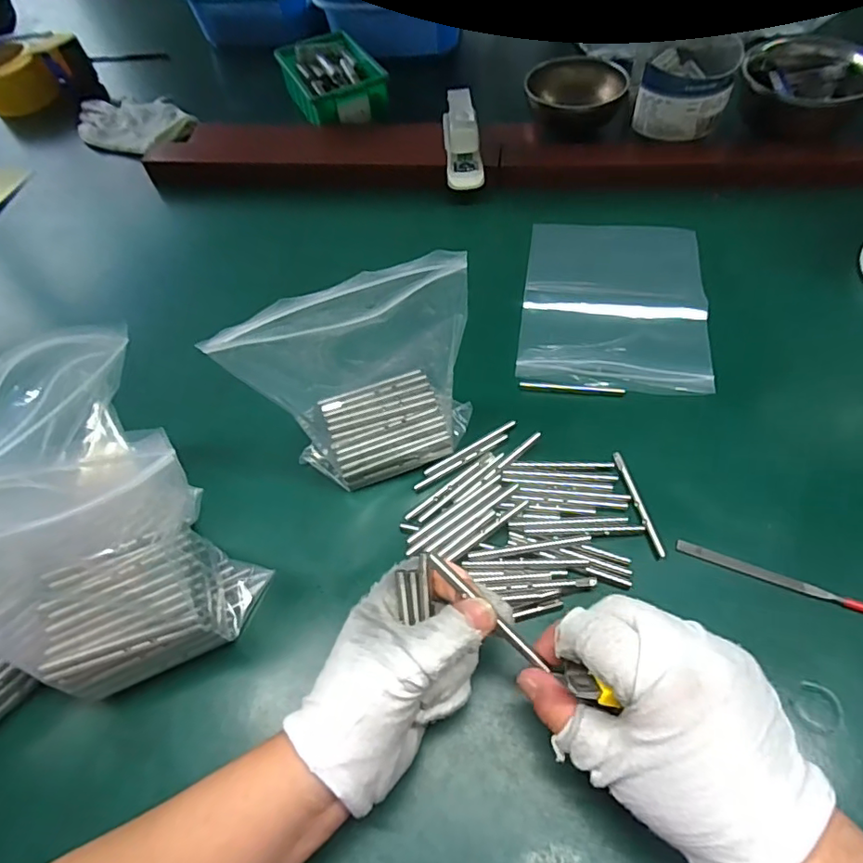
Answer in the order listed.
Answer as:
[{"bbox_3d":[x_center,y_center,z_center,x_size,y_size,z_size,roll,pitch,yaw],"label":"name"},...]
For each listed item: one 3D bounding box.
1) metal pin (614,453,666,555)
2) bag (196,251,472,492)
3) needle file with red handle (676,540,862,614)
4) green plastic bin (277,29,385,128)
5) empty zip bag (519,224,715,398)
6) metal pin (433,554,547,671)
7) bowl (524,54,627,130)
[{"bbox_3d":[0.138,0.047,0.370,0.006,0.004,0.077,-12,57,-3],"label":"metal pin"},{"bbox_3d":[-0.045,-0.035,0.350,0.142,0.152,0.071,-17,58,-6],"label":"bag"},{"bbox_3d":[0.230,0.095,0.331,0.158,0.006,0.008,18,61,16],"label":"needle file with red handle"},{"bbox_3d":[-0.120,-0.423,0.663,0.104,0.041,0.137,-22,58,-9],"label":"green plastic bin"},{"bbox_3d":[0.157,-0.119,0.478,0.147,0.005,0.202,7,58,9],"label":"empty zip bag"},{"bbox_3d":[0.028,0.088,0.271,0.074,0.004,0.005,44,70,12],"label":"metal pin"},{"bbox_3d":[0.160,-0.375,0.621,0.104,0.056,0.104,-2,57,3],"label":"bowl"}]

